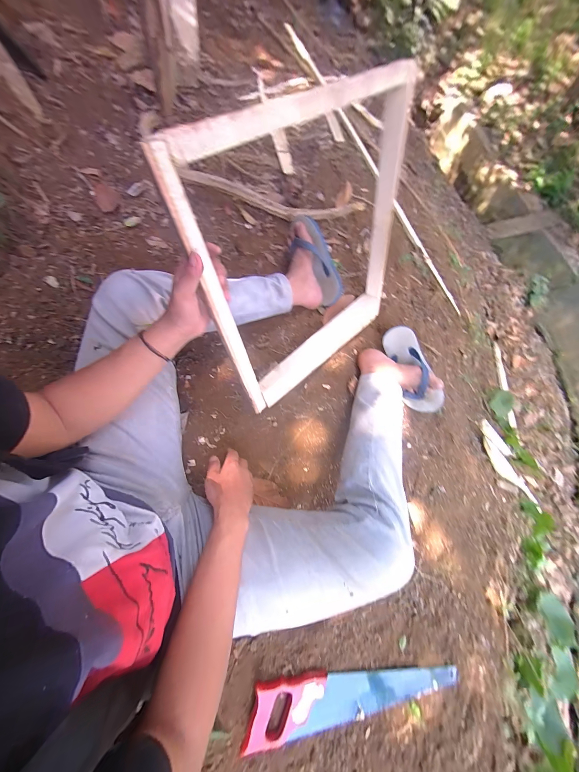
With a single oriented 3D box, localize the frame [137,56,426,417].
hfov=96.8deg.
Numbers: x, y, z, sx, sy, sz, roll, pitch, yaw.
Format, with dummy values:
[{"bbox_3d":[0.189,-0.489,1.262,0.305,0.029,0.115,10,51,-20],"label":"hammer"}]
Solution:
[{"bbox_3d":[0.053,-0.218,0.492,0.461,0.459,0.046,-40,55,-20],"label":"frame"}]

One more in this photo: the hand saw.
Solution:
[{"bbox_3d":[0.146,0.599,0.499,0.453,0.025,0.094,12,74,-19],"label":"hand saw"}]

